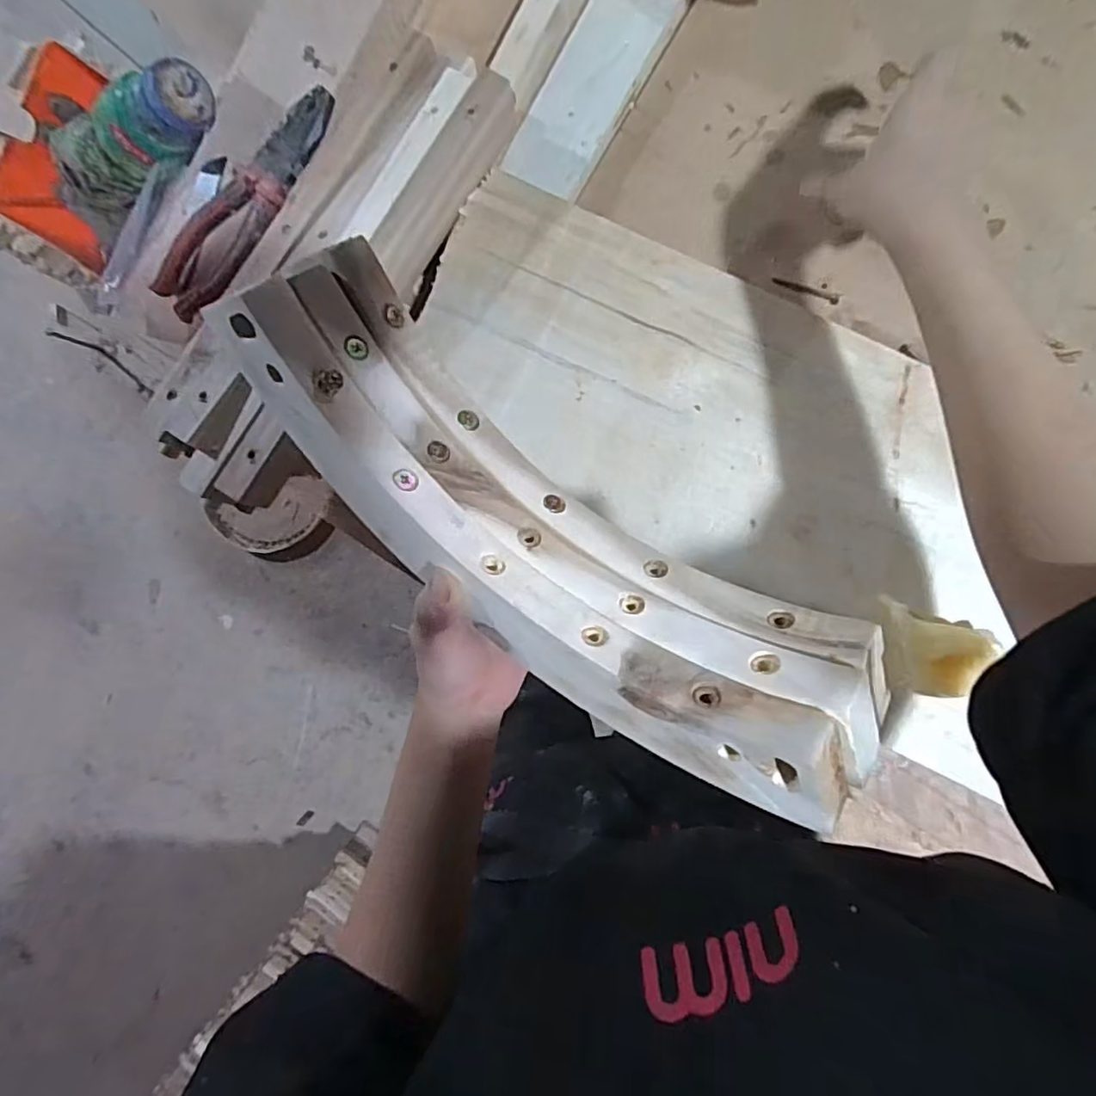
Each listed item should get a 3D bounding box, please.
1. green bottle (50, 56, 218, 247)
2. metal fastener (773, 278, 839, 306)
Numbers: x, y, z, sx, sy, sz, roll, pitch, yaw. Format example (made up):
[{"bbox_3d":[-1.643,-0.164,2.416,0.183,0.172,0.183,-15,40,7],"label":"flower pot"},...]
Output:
[{"bbox_3d":[-0.336,-0.301,0.474,0.239,0.053,0.050,1,94,39],"label":"green bottle"},{"bbox_3d":[0.179,-0.179,0.420,0.046,0.004,0.007,23,96,6],"label":"metal fastener"}]

